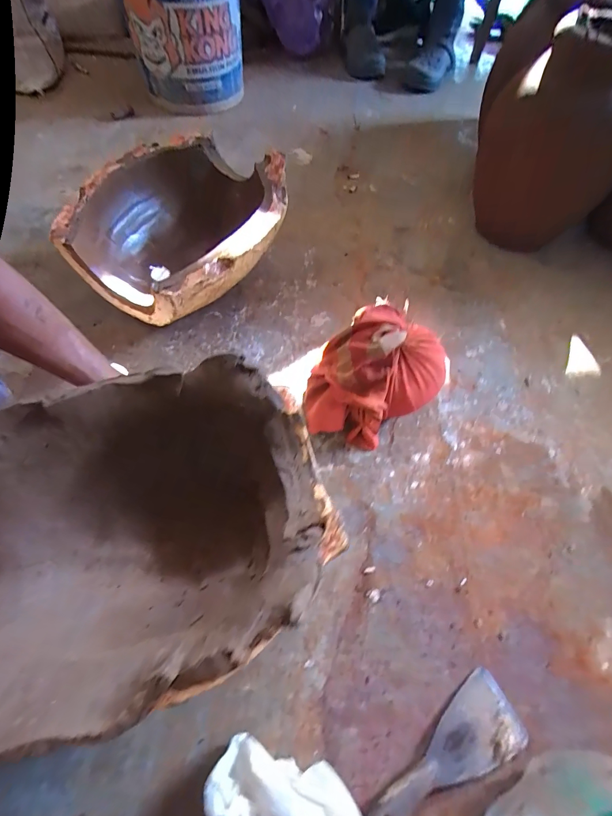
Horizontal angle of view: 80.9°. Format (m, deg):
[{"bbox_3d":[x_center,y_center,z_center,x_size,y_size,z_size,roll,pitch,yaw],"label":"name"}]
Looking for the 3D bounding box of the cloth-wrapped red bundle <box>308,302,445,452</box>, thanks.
[{"bbox_3d":[0.097,-0.054,0.528,0.212,0.120,0.165,-41,70,-21],"label":"cloth-wrapped red bundle"}]

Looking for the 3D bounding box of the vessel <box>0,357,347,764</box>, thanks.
[{"bbox_3d":[-0.146,0.112,0.353,0.331,0.156,0.269,-17,64,-12],"label":"vessel"}]

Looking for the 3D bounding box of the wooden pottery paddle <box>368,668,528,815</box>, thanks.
[{"bbox_3d":[0.146,0.354,0.354,0.177,0.026,0.066,-30,67,-17],"label":"wooden pottery paddle"}]

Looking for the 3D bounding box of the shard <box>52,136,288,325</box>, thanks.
[{"bbox_3d":[-0.199,-0.302,0.612,0.303,0.119,0.332,25,64,11],"label":"shard"}]

